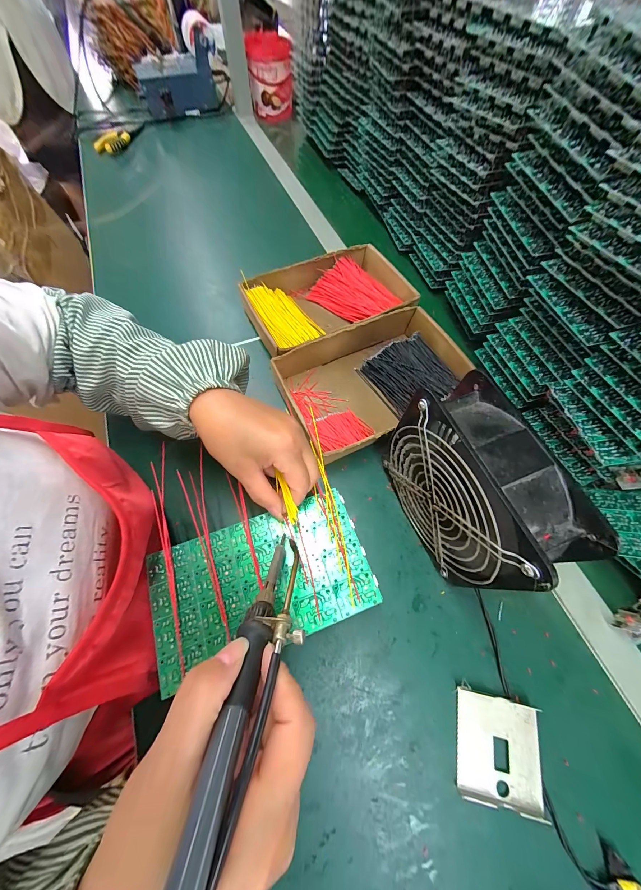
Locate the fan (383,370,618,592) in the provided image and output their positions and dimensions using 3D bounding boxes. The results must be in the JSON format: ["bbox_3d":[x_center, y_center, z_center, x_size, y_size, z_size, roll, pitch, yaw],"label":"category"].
[{"bbox_3d":[0.122,0.039,0.251,0.061,0.149,0.152,-19,68,-9],"label":"fan"}]

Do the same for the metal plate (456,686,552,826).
[{"bbox_3d":[0.147,0.252,0.234,0.063,0.011,0.070,10,67,3],"label":"metal plate"}]

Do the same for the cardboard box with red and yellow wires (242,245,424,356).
[{"bbox_3d":[0.011,-0.219,0.425,0.240,0.043,0.162,-25,69,-11],"label":"cardboard box with red and yellow wires"}]

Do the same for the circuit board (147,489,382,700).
[{"bbox_3d":[-0.049,0.113,0.238,0.173,0.005,0.098,-18,68,-8],"label":"circuit board"}]

